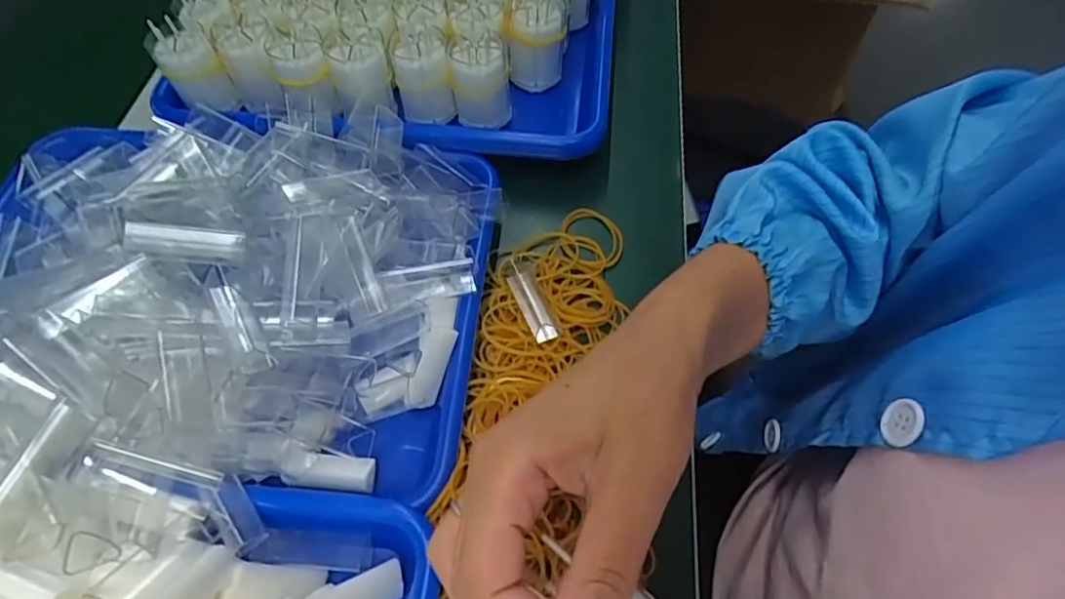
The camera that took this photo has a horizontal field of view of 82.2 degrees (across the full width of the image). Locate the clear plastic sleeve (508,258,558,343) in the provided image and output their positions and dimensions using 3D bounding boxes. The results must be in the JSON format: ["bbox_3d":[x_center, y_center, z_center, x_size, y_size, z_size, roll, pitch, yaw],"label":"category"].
[{"bbox_3d":[-0.001,-0.002,0.378,0.018,0.017,0.066,-15,59,-9],"label":"clear plastic sleeve"}]

